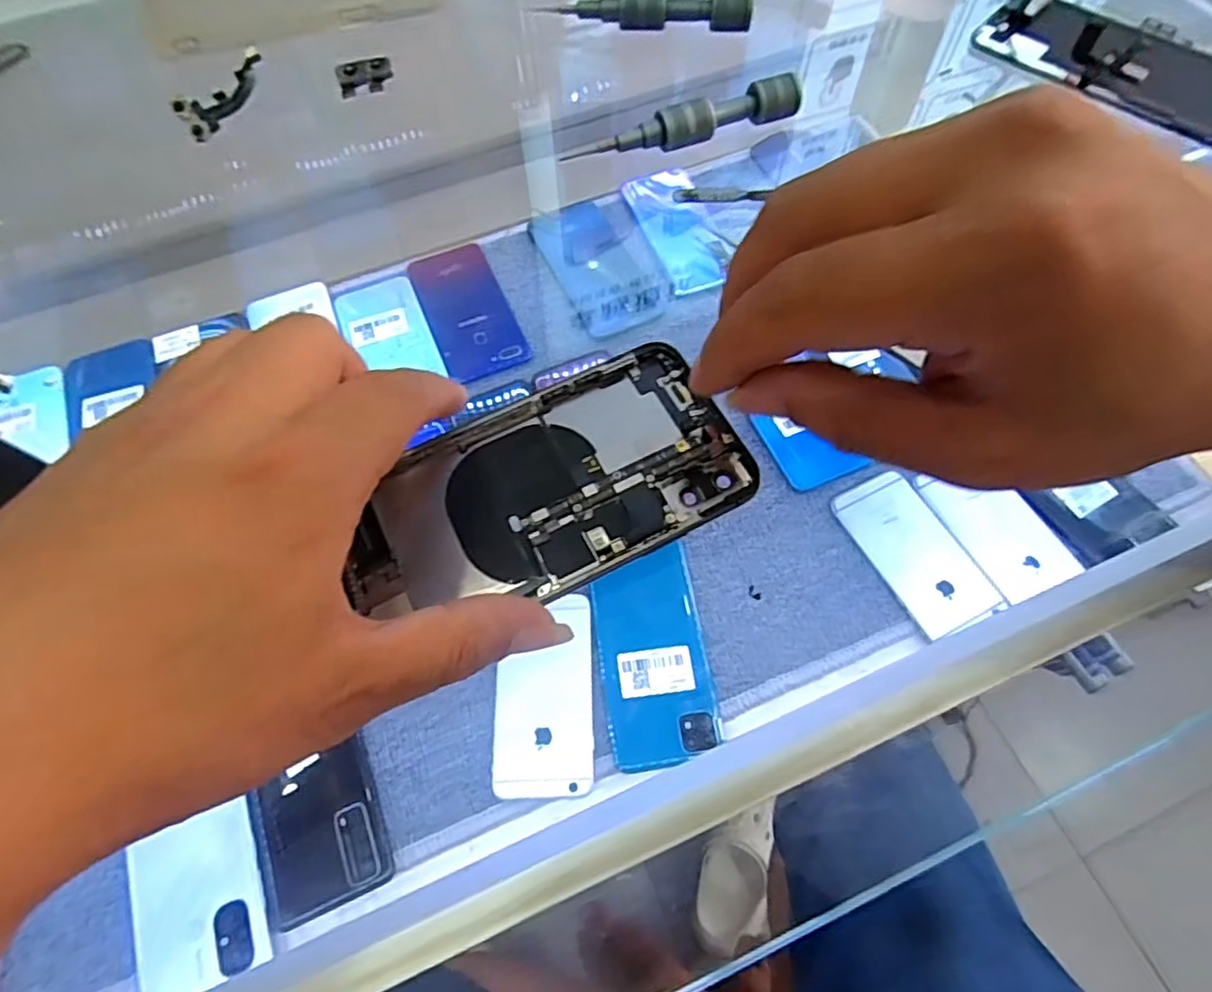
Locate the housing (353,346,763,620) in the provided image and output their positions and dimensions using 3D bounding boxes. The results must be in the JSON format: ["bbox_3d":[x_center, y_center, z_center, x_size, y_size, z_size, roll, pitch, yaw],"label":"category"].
[{"bbox_3d":[-0.019,-0.002,0.222,0.129,0.006,0.069,-25,66,-10],"label":"housing"}]

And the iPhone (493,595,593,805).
[{"bbox_3d":[-0.043,0.136,0.458,0.066,0.009,0.131,-2,65,1],"label":"iPhone"}]

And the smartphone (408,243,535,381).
[{"bbox_3d":[-0.127,-0.172,0.610,0.075,0.010,0.157,-22,66,-8],"label":"smartphone"}]

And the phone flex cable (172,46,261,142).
[{"bbox_3d":[-0.182,-0.190,0.315,0.011,0.020,0.050,26,68,14],"label":"phone flex cable"}]

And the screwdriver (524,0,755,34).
[{"bbox_3d":[0.020,-0.243,0.329,0.105,0.016,0.012,8,65,6],"label":"screwdriver"}]

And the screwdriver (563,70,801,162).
[{"bbox_3d":[0.036,-0.163,0.289,0.101,0.014,0.014,-19,66,-7],"label":"screwdriver"}]

